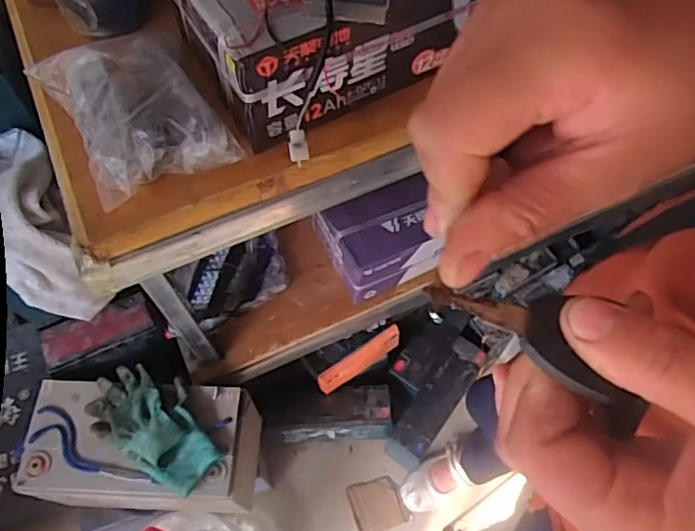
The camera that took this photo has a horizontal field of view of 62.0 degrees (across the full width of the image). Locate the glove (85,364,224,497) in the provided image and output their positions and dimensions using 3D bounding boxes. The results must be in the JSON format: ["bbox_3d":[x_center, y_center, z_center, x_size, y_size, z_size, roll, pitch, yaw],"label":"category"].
[{"bbox_3d":[-0.287,0.232,0.864,0.220,0.037,0.128,28,66,14],"label":"glove"}]

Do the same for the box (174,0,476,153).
[{"bbox_3d":[-0.015,-0.298,0.636,0.308,0.146,0.209,-26,65,-13],"label":"box"}]

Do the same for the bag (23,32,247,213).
[{"bbox_3d":[-0.221,-0.164,0.599,0.144,0.054,0.209,-29,66,-14],"label":"bag"}]

